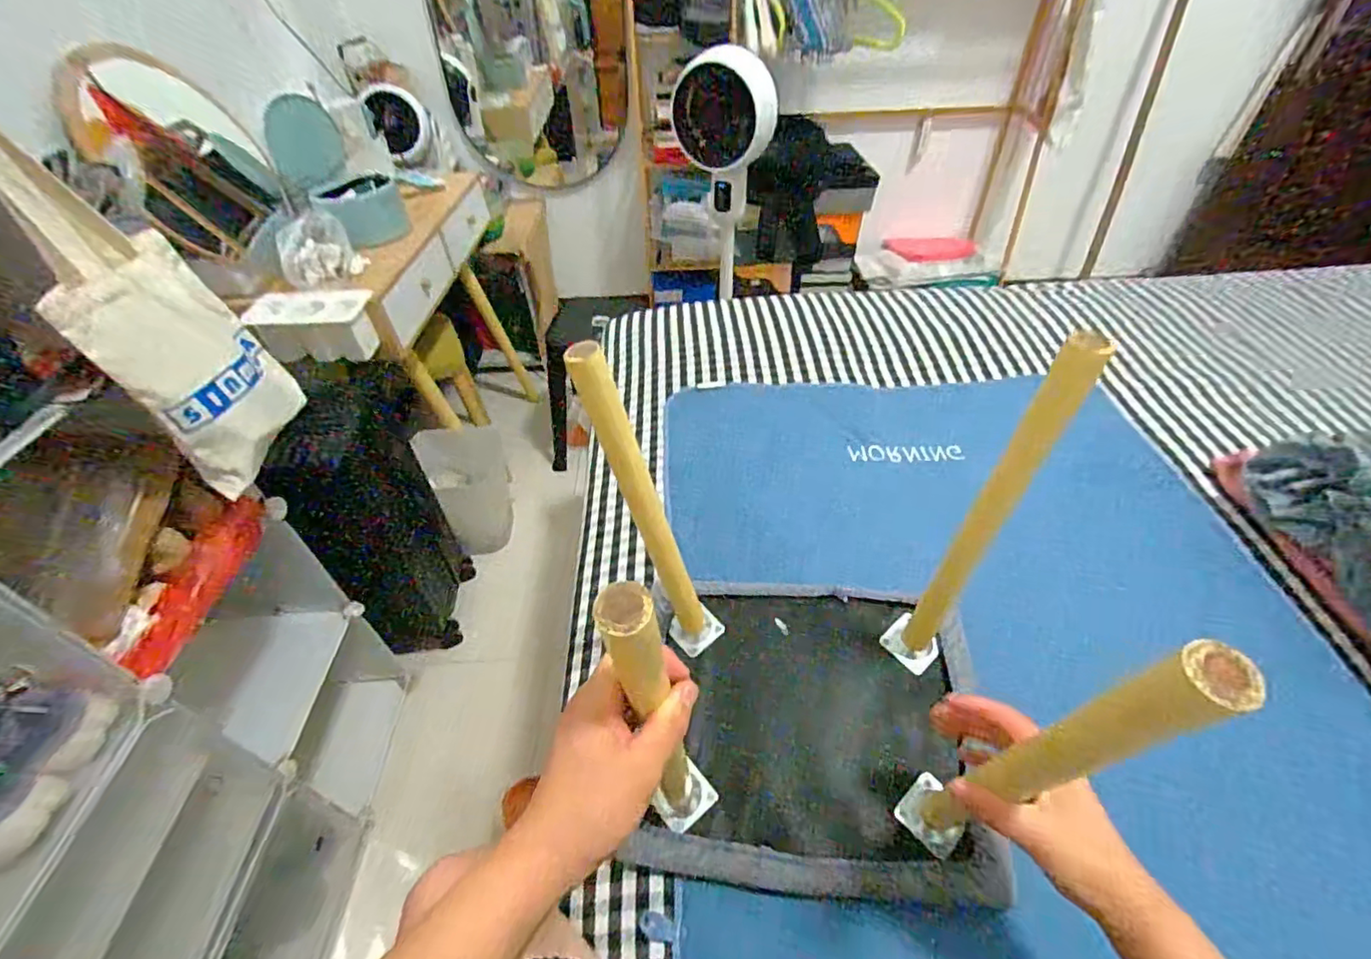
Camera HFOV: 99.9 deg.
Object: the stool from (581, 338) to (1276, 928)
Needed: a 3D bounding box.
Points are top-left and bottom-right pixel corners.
[{"bbox_3d":[0.098,0.118,0.444,0.334,0.361,0.267,2,45,4],"label":"stool"}]

